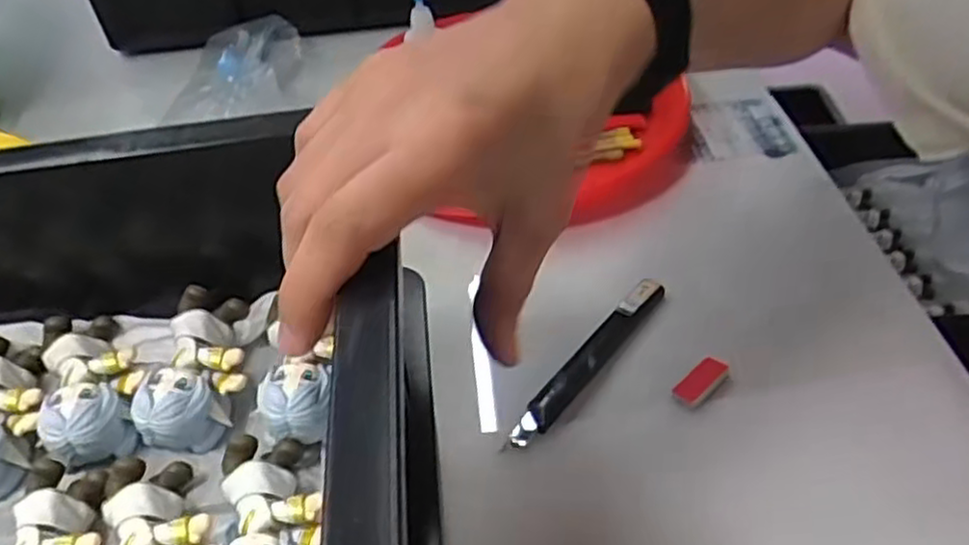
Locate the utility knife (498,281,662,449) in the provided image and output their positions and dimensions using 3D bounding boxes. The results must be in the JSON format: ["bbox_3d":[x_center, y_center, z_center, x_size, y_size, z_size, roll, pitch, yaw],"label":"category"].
[{"bbox_3d":[0.056,0.045,0.389,0.016,0.007,0.133,29,54,29],"label":"utility knife"}]

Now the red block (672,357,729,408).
[{"bbox_3d":[0.113,0.056,0.377,0.034,0.004,0.015,-35,52,-27],"label":"red block"}]

